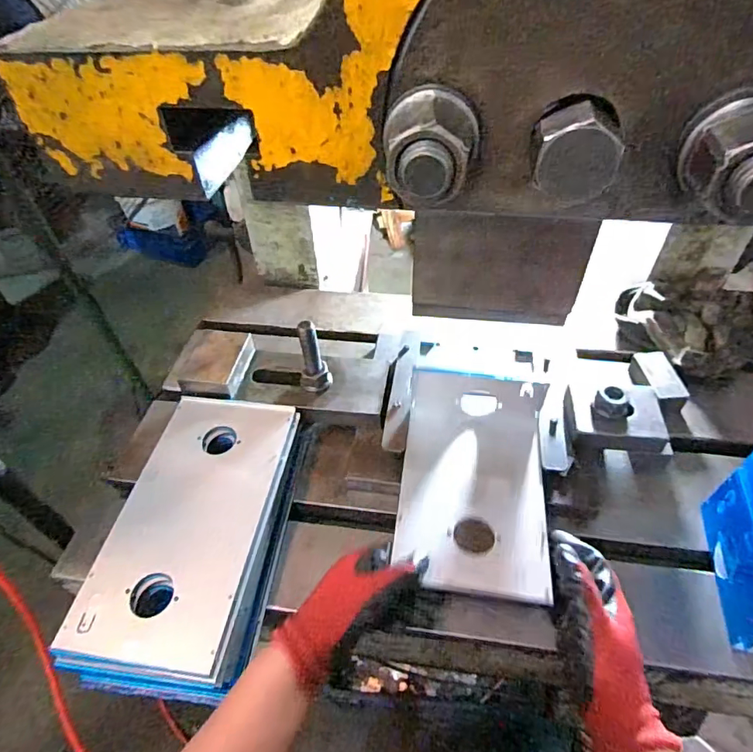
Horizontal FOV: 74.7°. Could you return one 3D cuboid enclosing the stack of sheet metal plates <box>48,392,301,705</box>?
[{"bbox_3d":[-0.182,0.159,0.513,0.154,0.054,0.295,4,46,6],"label":"stack of sheet metal plates"}]

